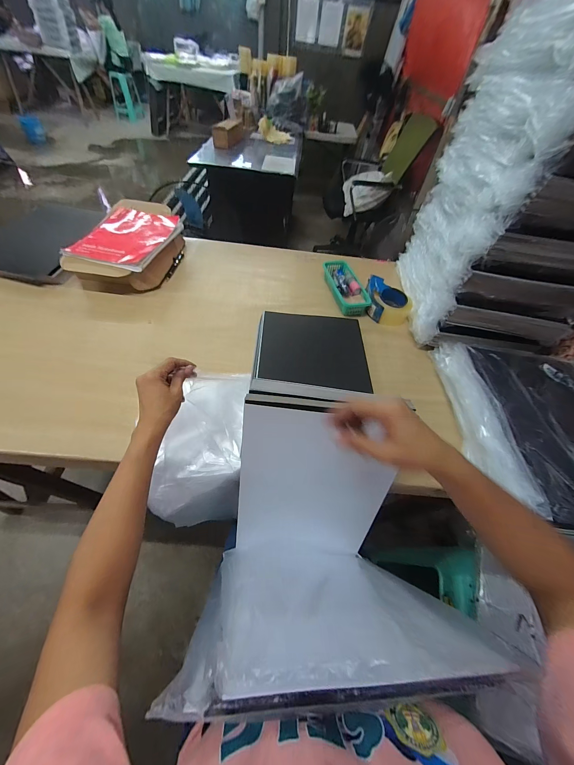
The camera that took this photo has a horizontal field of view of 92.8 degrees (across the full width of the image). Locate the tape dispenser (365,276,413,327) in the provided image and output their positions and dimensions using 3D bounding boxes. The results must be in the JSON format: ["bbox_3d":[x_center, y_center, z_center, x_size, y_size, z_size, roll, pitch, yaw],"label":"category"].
[{"bbox_3d":[0.301,-0.239,0.804,0.125,0.072,0.130,3,53,-4],"label":"tape dispenser"}]

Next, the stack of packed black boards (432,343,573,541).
[{"bbox_3d":[0.499,0.087,0.521,0.287,0.073,0.377,7,53,0],"label":"stack of packed black boards"}]

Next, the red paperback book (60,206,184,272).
[{"bbox_3d":[-0.473,-0.430,0.804,0.228,0.021,0.330,9,51,-1],"label":"red paperback book"}]

